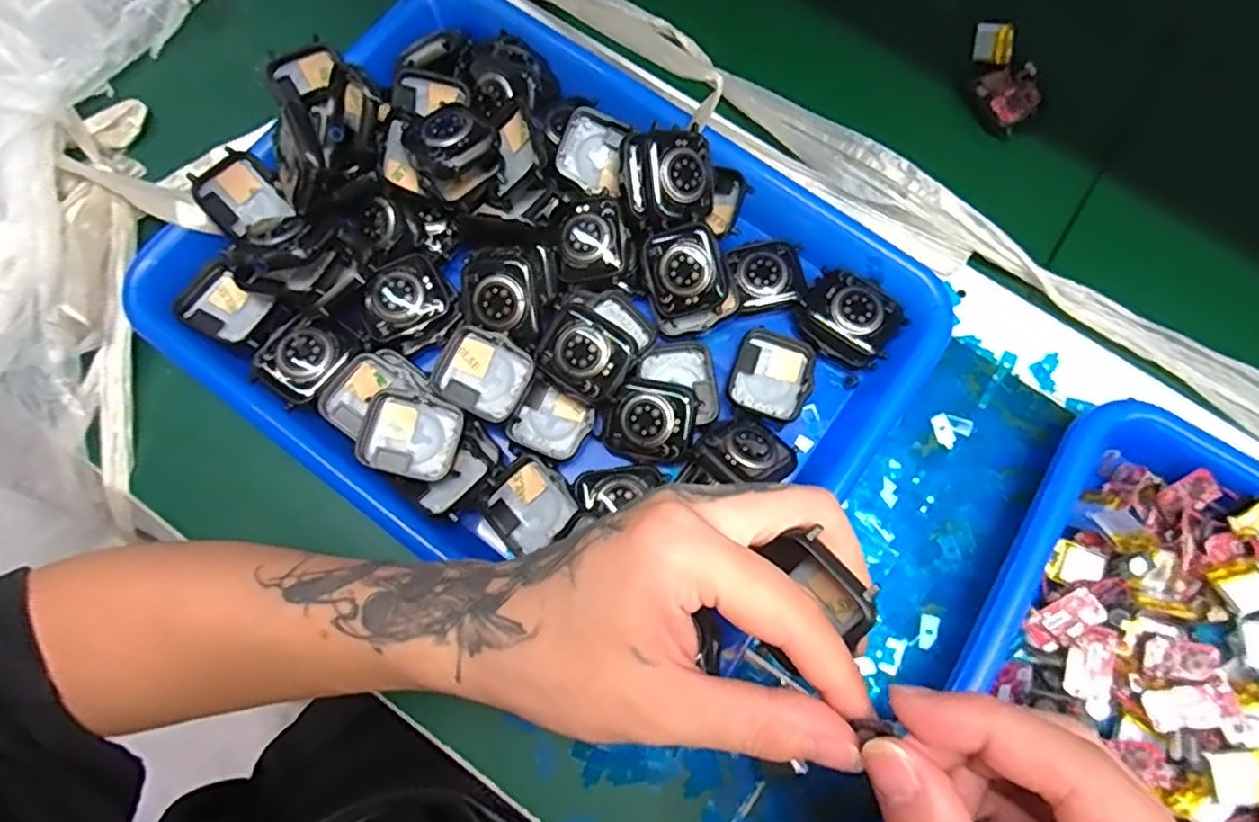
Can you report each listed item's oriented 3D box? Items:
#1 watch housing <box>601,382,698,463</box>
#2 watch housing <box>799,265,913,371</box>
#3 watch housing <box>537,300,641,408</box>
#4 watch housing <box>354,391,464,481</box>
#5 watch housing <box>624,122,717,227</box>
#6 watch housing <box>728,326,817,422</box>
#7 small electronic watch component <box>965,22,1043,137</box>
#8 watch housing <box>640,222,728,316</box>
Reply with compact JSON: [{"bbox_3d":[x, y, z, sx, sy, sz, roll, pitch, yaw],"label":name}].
[{"bbox_3d":[0.009,0.005,0.307,0.041,0.015,0.034,10,76,2],"label":"watch housing"},{"bbox_3d":[0.110,-0.046,0.322,0.047,0.014,0.040,43,79,10],"label":"watch housing"},{"bbox_3d":[-0.020,-0.027,0.303,0.042,0.012,0.035,35,78,8],"label":"watch housing"},{"bbox_3d":[-0.099,0.011,0.295,0.040,0.010,0.035,13,76,3],"label":"watch housing"},{"bbox_3d":[0.020,-0.115,0.319,0.042,0.016,0.043,-10,100,-15],"label":"watch housing"},{"bbox_3d":[0.070,-0.018,0.323,0.037,0.008,0.043,20,76,5],"label":"watch housing"},{"bbox_3d":[0.209,-0.189,0.371,0.053,0.028,0.037,42,79,9],"label":"small electronic watch component"},{"bbox_3d":[0.027,-0.068,0.320,0.037,0.007,0.043,-17,102,6],"label":"watch housing"}]

